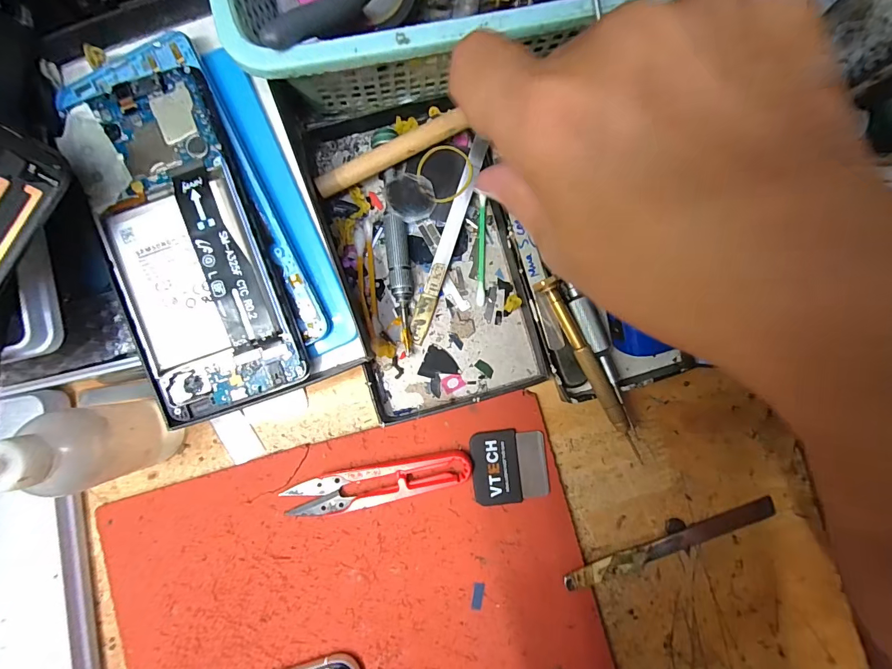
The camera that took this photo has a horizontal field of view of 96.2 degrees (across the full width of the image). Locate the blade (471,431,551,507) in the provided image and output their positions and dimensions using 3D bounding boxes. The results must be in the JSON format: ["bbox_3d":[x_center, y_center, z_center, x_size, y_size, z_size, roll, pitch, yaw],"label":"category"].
[{"bbox_3d":[0.036,0.074,0.226,0.042,0.005,0.039,-5,86,-1],"label":"blade"}]

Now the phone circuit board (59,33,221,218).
[{"bbox_3d":[-0.142,-0.099,0.186,0.068,0.010,0.066,-23,86,-2],"label":"phone circuit board"}]

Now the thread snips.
[{"bbox_3d":[-0.037,0.084,0.222,0.102,0.009,0.020,-13,86,-1],"label":"thread snips"}]

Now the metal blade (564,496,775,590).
[{"bbox_3d":[0.127,0.119,0.225,0.127,0.009,0.012,-18,86,-1],"label":"metal blade"}]

